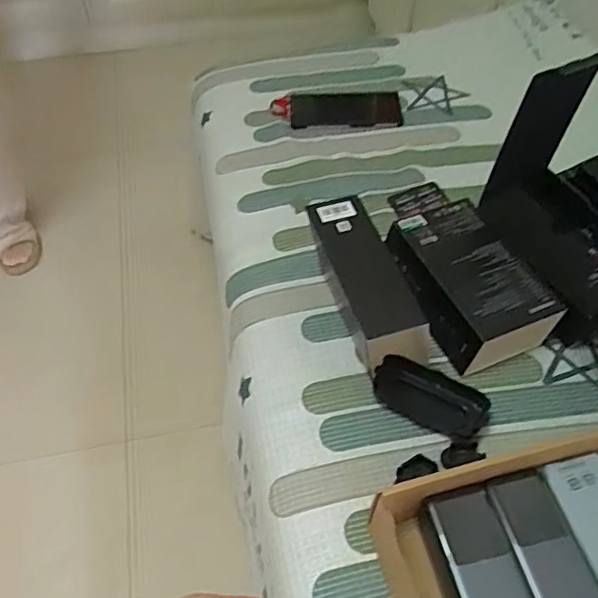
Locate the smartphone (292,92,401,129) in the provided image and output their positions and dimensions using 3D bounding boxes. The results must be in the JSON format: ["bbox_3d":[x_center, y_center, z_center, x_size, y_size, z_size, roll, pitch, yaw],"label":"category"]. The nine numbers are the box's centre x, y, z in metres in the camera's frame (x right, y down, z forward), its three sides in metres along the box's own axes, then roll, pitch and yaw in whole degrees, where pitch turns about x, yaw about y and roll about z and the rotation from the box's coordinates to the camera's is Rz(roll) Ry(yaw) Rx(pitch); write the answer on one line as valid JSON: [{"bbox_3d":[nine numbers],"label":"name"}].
[{"bbox_3d":[0.071,-0.291,0.911,0.166,0.008,0.090,-2,52,0],"label":"smartphone"}]

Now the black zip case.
[{"bbox_3d":[0.130,0.100,0.598,0.112,0.025,0.050,22,56,18],"label":"black zip case"}]

